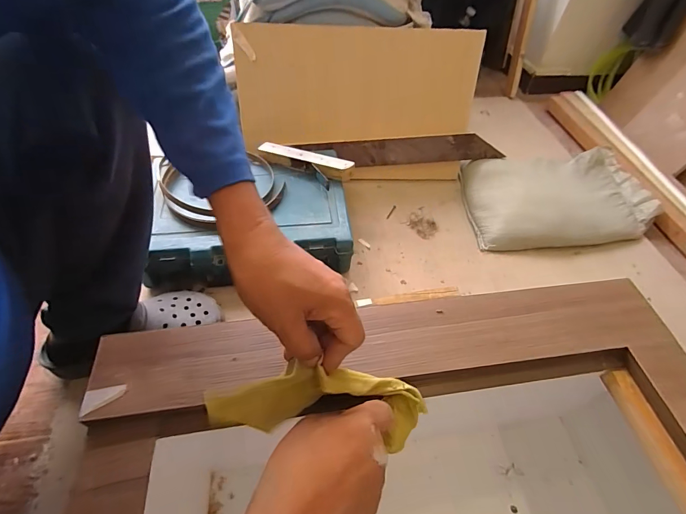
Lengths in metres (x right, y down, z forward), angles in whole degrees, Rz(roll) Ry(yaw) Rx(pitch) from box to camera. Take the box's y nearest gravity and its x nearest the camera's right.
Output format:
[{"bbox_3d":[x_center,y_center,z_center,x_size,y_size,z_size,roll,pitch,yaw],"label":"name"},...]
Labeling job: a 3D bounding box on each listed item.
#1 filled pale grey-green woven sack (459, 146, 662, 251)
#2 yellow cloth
[{"bbox_3d":[0.524,-0.154,0.886,0.456,0.062,0.280,-4,51,-7],"label":"filled pale grey-green woven sack"},{"bbox_3d":[-0.024,0.142,0.340,0.203,0.085,0.046,5,51,-7],"label":"yellow cloth"}]

